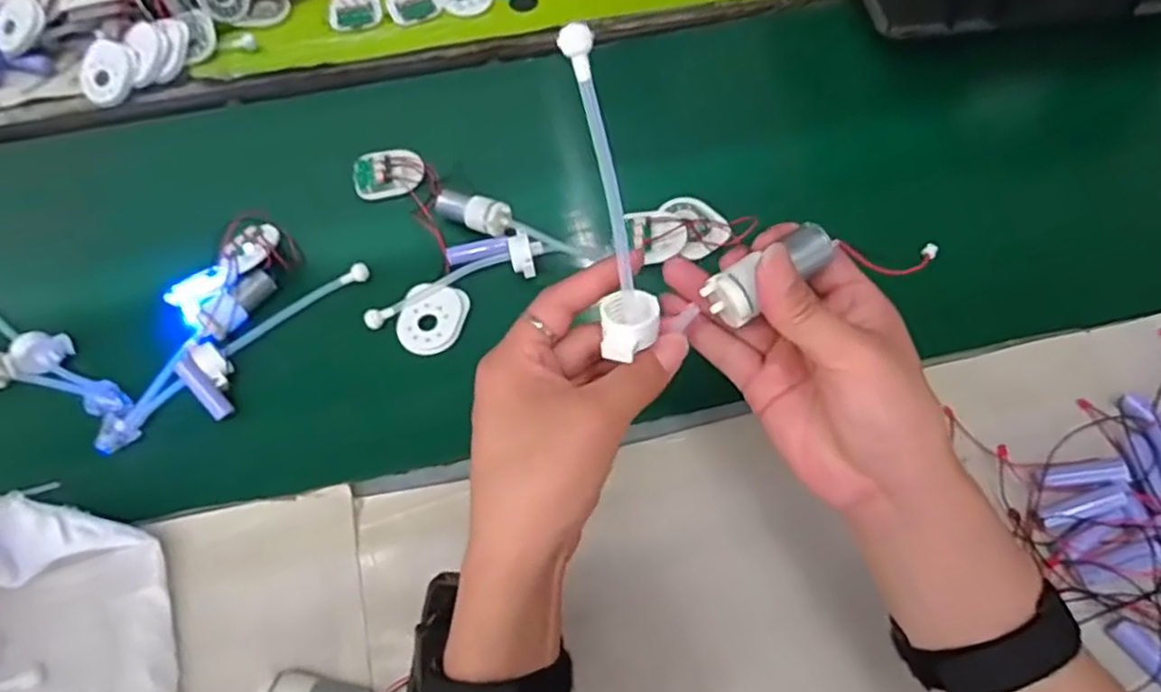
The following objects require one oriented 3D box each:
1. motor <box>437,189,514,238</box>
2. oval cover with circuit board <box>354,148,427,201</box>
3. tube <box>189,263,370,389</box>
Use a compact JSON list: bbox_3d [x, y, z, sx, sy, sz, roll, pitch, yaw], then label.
[{"bbox_3d":[-0.083,-0.105,0.557,0.067,0.023,0.023,24,66,12],"label":"motor"},{"bbox_3d":[-0.162,-0.146,0.598,0.058,0.006,0.048,-16,64,-7],"label":"oval cover with circuit board"},{"bbox_3d":[-0.220,-0.025,0.524,0.031,0.022,0.134,39,70,18],"label":"tube"}]

